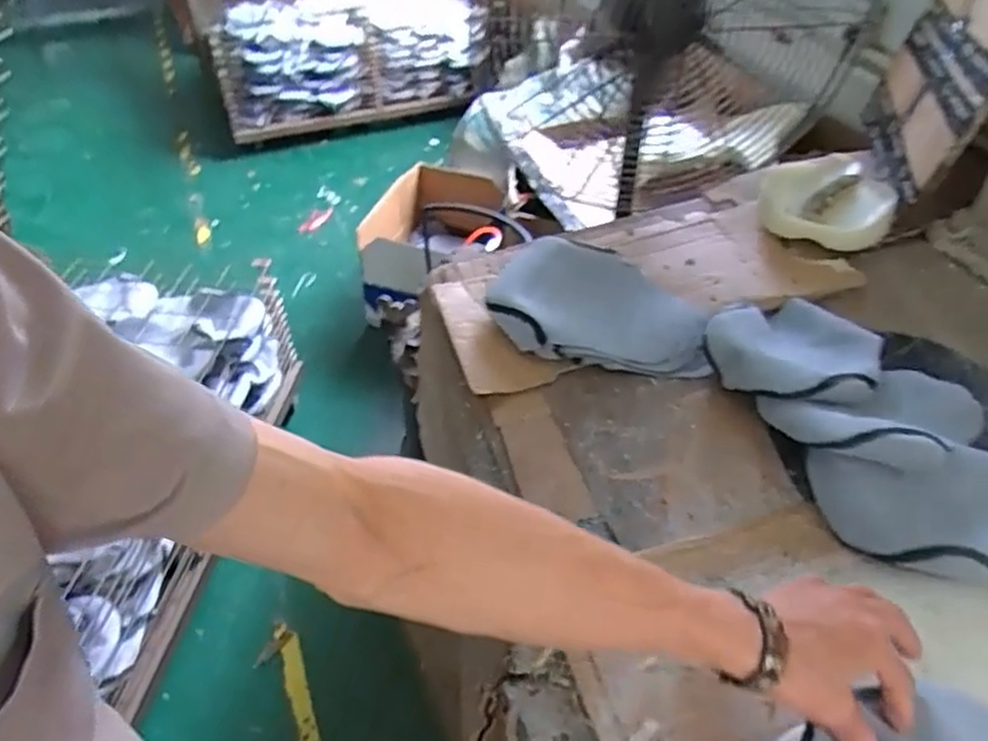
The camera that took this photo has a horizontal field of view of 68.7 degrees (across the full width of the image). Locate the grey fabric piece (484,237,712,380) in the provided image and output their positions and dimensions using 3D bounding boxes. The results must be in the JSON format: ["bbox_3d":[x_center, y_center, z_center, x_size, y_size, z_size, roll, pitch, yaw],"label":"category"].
[{"bbox_3d":[0.146,-0.105,1.024,0.306,0.051,0.211,10,46,10],"label":"grey fabric piece"}]

